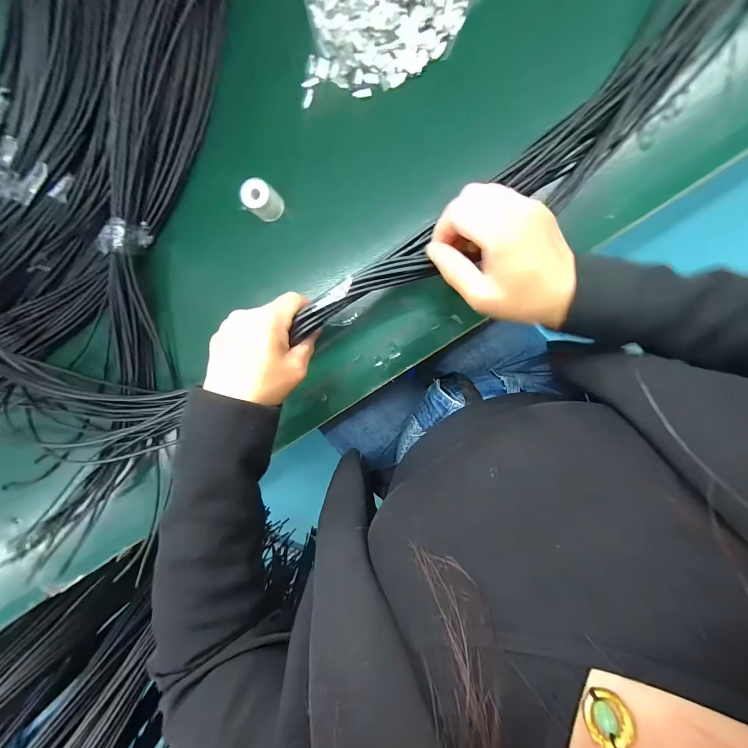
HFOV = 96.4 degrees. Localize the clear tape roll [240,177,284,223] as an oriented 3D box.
[{"bbox_3d":[-0.115,-0.181,0.348,0.036,0.030,0.030,42,99,-3],"label":"clear tape roll"}]

